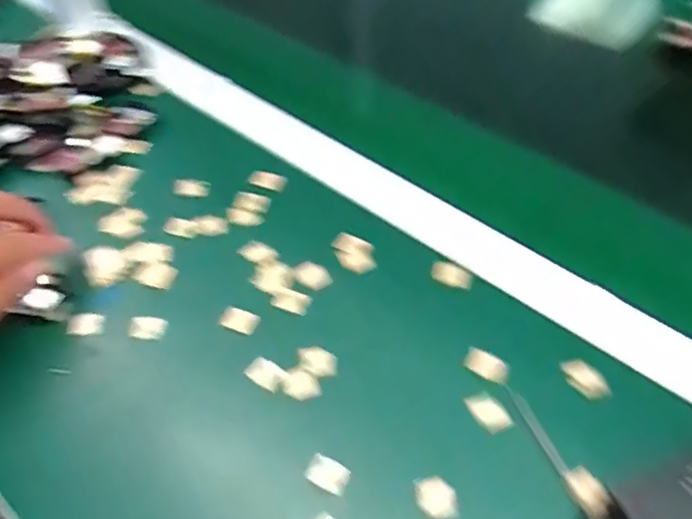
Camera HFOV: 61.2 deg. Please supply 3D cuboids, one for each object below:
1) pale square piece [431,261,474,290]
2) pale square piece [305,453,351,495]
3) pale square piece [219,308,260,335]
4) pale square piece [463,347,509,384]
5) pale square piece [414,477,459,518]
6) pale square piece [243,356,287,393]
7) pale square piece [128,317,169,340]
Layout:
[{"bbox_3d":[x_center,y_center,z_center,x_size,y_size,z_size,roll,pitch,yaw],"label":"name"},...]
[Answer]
[{"bbox_3d":[0.075,0.011,0.409,0.029,0.004,0.018,16,56,16],"label":"pale square piece"},{"bbox_3d":[-0.010,0.120,0.327,0.024,0.004,0.016,21,57,19],"label":"pale square piece"},{"bbox_3d":[-0.071,0.040,0.392,0.025,0.004,0.015,16,56,16],"label":"pale square piece"},{"bbox_3d":[0.088,0.066,0.364,0.027,0.004,0.017,24,58,21],"label":"pale square piece"},{"bbox_3d":[0.049,0.130,0.317,0.021,0.004,0.021,-6,53,0],"label":"pale square piece"},{"bbox_3d":[-0.051,0.072,0.367,0.025,0.005,0.015,25,59,21],"label":"pale square piece"},{"bbox_3d":[-0.134,0.045,0.394,0.024,0.004,0.016,2,53,6],"label":"pale square piece"}]

